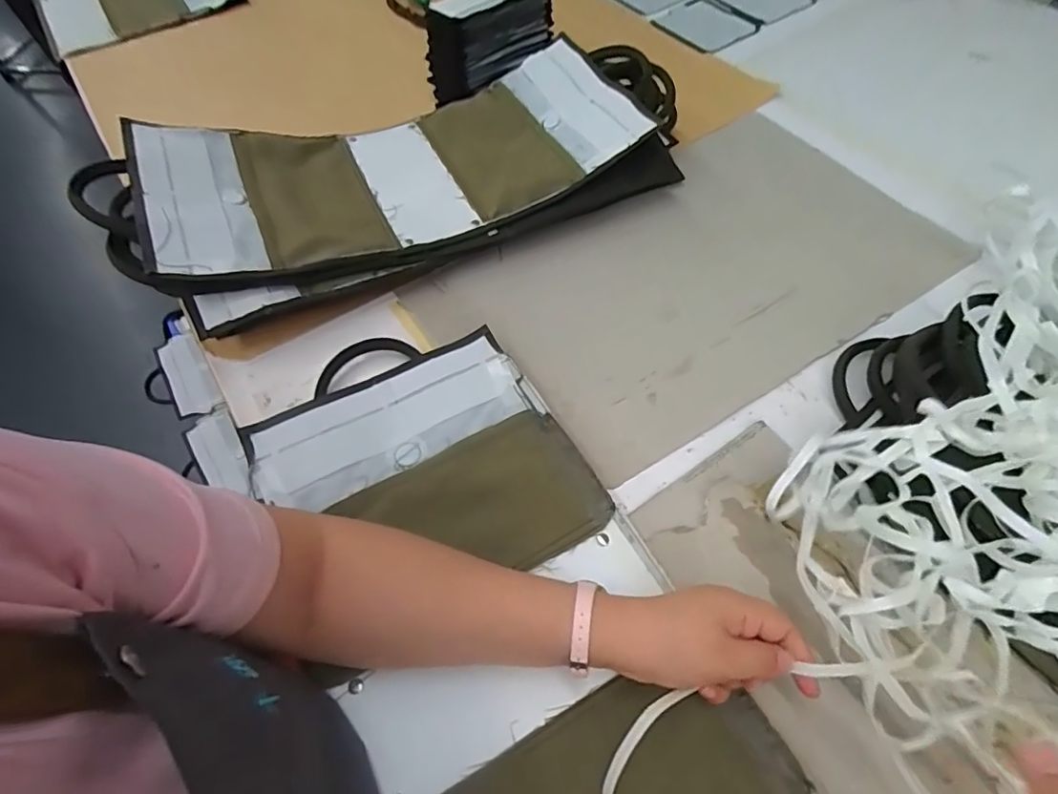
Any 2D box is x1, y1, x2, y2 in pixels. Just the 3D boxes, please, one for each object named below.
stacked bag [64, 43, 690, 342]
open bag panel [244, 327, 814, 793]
[{"bbox_3d":[-0.119,-0.260,0.597,0.607,0.095,0.256,-24,60,-12],"label":"stacked bag"},{"bbox_3d":[-0.011,0.172,0.364,0.230,0.036,0.528,-26,60,-13],"label":"open bag panel"}]

